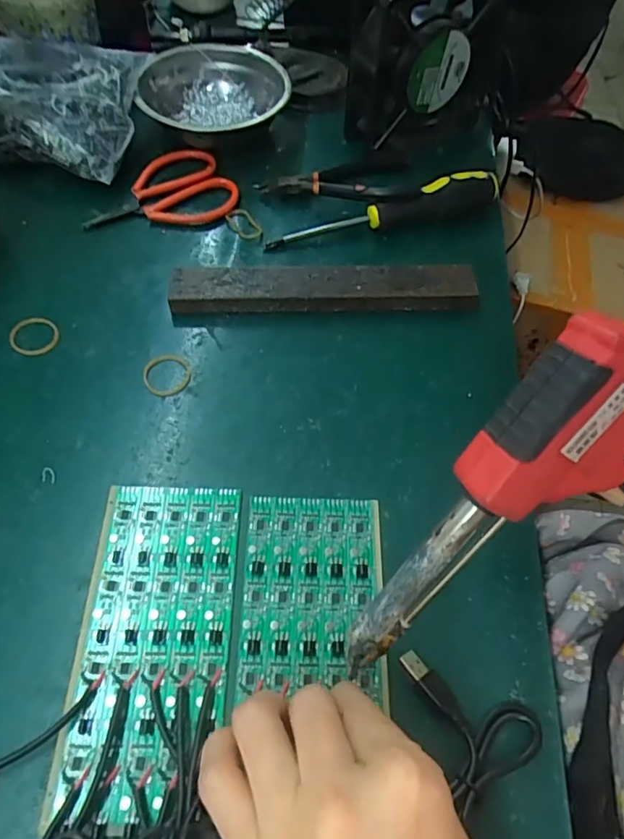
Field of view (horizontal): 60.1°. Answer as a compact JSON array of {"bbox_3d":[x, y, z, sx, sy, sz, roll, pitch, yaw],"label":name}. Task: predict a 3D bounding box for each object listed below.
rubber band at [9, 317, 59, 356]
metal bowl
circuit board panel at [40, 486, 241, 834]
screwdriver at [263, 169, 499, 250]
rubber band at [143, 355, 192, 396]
[{"bbox_3d":[-0.181,-0.054,0.351,0.029,0.004,0.029,-10,60,-10],"label":"rubber band"},{"bbox_3d":[-0.085,-0.277,0.462,0.121,0.034,0.115,2,59,-3],"label":"metal bowl"},{"bbox_3d":[-0.075,0.103,0.261,0.071,0.004,0.147,2,59,-3],"label":"circuit board panel"},{"bbox_3d":[0.056,-0.159,0.408,0.181,0.033,0.024,-11,60,-11],"label":"screwdriver"},{"bbox_3d":[-0.091,-0.029,0.341,0.030,0.004,0.030,2,59,-3],"label":"rubber band"}]

